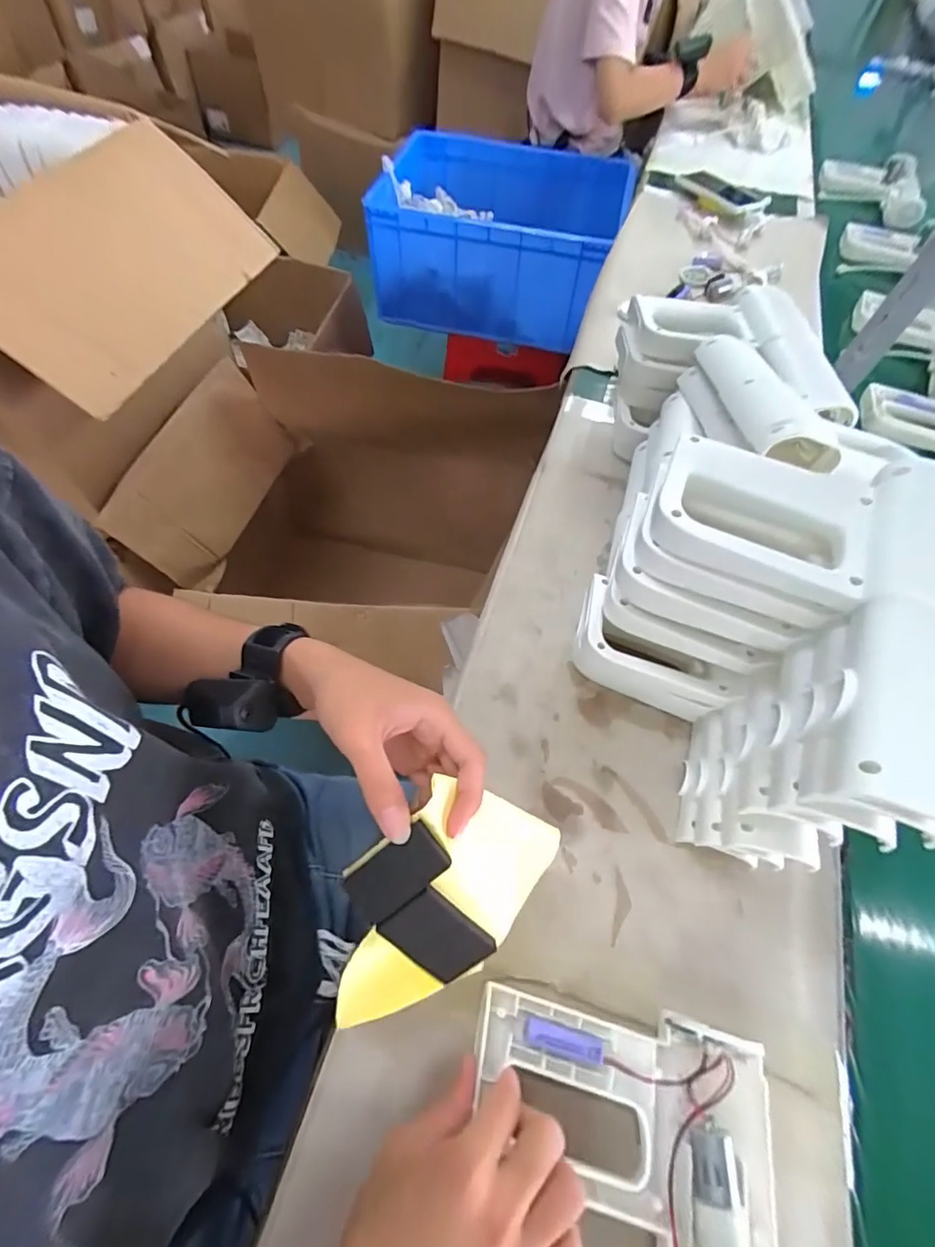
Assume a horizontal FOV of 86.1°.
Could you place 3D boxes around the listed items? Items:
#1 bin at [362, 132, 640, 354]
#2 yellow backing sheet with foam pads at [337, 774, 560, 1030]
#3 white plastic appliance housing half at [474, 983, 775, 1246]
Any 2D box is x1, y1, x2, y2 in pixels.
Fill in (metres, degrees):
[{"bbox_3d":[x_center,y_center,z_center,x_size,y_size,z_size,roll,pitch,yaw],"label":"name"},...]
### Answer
[{"bbox_3d":[0.076,-0.919,1.184,0.535,0.230,0.478,17,62,5],"label":"bin"},{"bbox_3d":[-0.025,0.179,0.303,0.113,0.043,0.161,32,90,-23],"label":"yellow backing sheet with foam pads"},{"bbox_3d":[0.085,0.345,0.284,0.179,0.047,0.205,9,61,4],"label":"white plastic appliance housing half"}]

